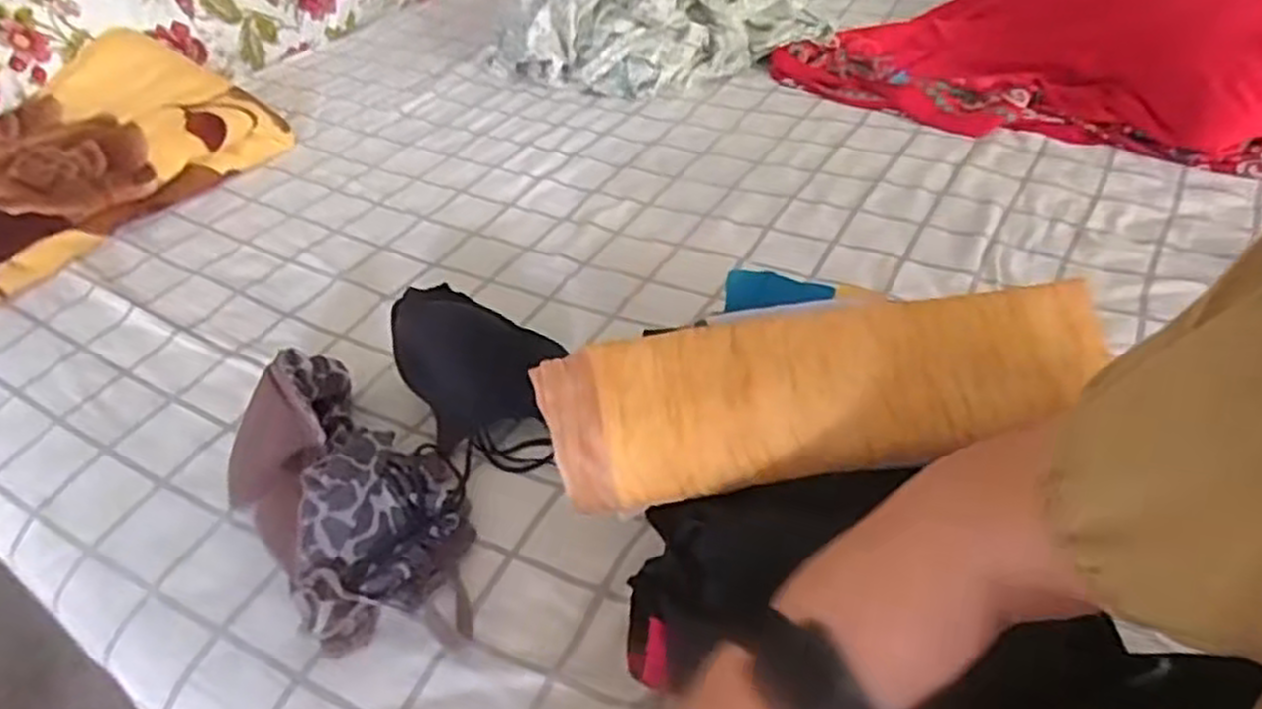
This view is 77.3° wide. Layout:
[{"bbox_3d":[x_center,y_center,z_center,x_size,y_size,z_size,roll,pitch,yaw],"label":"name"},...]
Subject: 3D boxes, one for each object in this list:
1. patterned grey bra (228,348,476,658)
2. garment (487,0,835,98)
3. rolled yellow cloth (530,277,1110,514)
[{"bbox_3d":[-0.193,0.098,0.552,0.136,0.075,0.253,-32,48,-28],"label":"patterned grey bra"},{"bbox_3d":[0.044,-0.498,1.134,0.437,0.100,0.247,-22,44,-19],"label":"garment"},{"bbox_3d":[0.100,0.018,0.417,0.287,0.021,0.086,-10,77,3],"label":"rolled yellow cloth"}]

